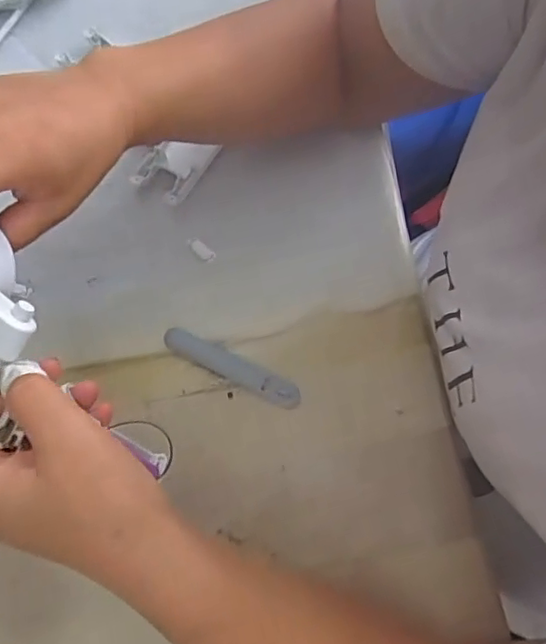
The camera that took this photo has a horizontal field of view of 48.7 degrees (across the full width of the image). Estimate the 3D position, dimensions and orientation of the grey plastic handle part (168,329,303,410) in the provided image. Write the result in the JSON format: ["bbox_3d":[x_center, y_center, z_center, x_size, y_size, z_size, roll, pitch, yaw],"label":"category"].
[{"bbox_3d":[-0.027,0.030,0.394,0.095,0.005,0.016,26,74,8],"label":"grey plastic handle part"}]

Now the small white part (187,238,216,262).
[{"bbox_3d":[-0.050,-0.051,0.418,0.023,0.004,0.009,39,77,12],"label":"small white part"}]

